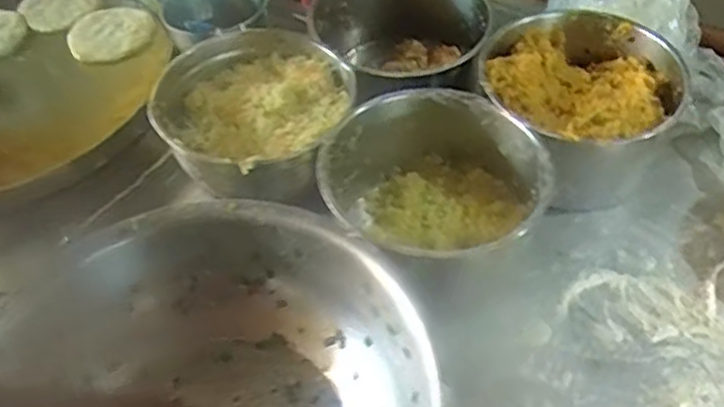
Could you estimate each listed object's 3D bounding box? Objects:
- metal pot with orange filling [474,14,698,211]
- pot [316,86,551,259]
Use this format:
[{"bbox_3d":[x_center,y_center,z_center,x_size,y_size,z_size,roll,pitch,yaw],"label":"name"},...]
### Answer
[{"bbox_3d":[0.243,-0.109,0.765,0.236,0.113,0.202,-29,55,-19],"label":"metal pot with orange filling"},{"bbox_3d":[0.084,-0.013,0.690,0.197,0.110,0.206,-1,51,2],"label":"pot"}]

